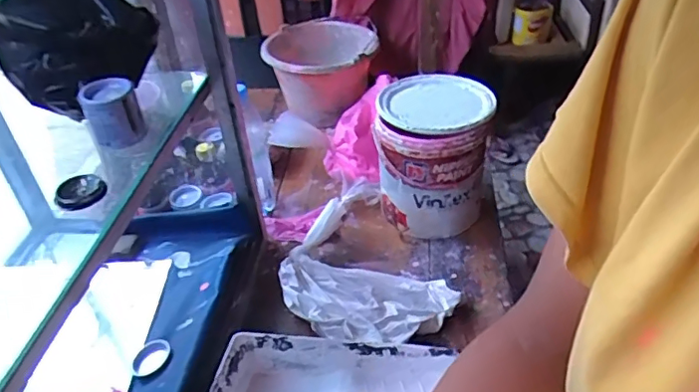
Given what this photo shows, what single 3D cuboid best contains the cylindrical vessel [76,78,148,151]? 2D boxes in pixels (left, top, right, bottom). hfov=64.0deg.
[{"bbox_3d":[-0.253,-0.086,0.605,0.054,0.069,0.043,-21,41,-21],"label":"cylindrical vessel"}]

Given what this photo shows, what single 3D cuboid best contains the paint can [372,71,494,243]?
[{"bbox_3d":[0.135,-0.062,0.913,0.169,0.207,0.184,10,40,18],"label":"paint can"}]

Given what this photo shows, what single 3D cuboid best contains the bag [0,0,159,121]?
[{"bbox_3d":[-0.296,-0.189,0.607,0.105,0.148,0.151,30,49,35],"label":"bag"}]

